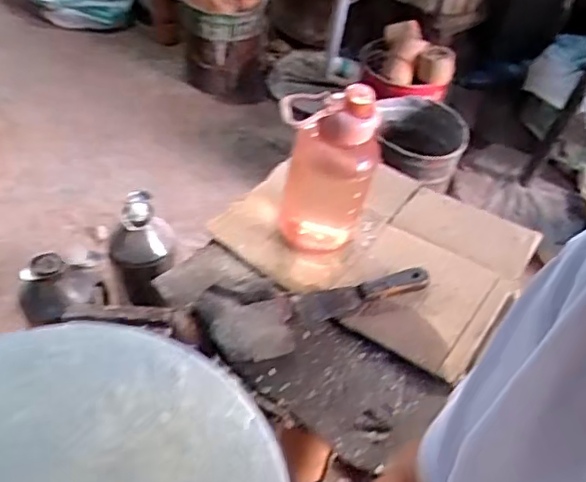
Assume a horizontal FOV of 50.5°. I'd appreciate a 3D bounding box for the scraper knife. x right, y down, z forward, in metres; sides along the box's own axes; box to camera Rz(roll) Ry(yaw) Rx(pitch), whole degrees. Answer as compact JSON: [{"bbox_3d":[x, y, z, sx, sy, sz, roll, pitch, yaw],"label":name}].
[{"bbox_3d":[0.097,0.063,0.814,0.166,0.020,0.042,-12,49,-18],"label":"scraper knife"}]

